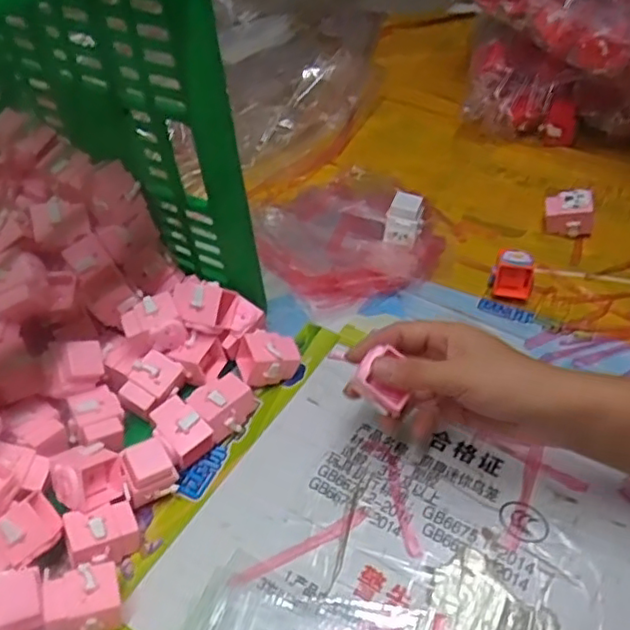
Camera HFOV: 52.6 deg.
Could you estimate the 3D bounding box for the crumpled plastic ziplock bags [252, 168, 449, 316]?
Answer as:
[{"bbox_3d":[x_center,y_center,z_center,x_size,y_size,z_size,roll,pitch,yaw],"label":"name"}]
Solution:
[{"bbox_3d":[0.033,-0.090,0.668,0.192,0.043,0.186,-14,48,-10],"label":"crumpled plastic ziplock bags"}]

